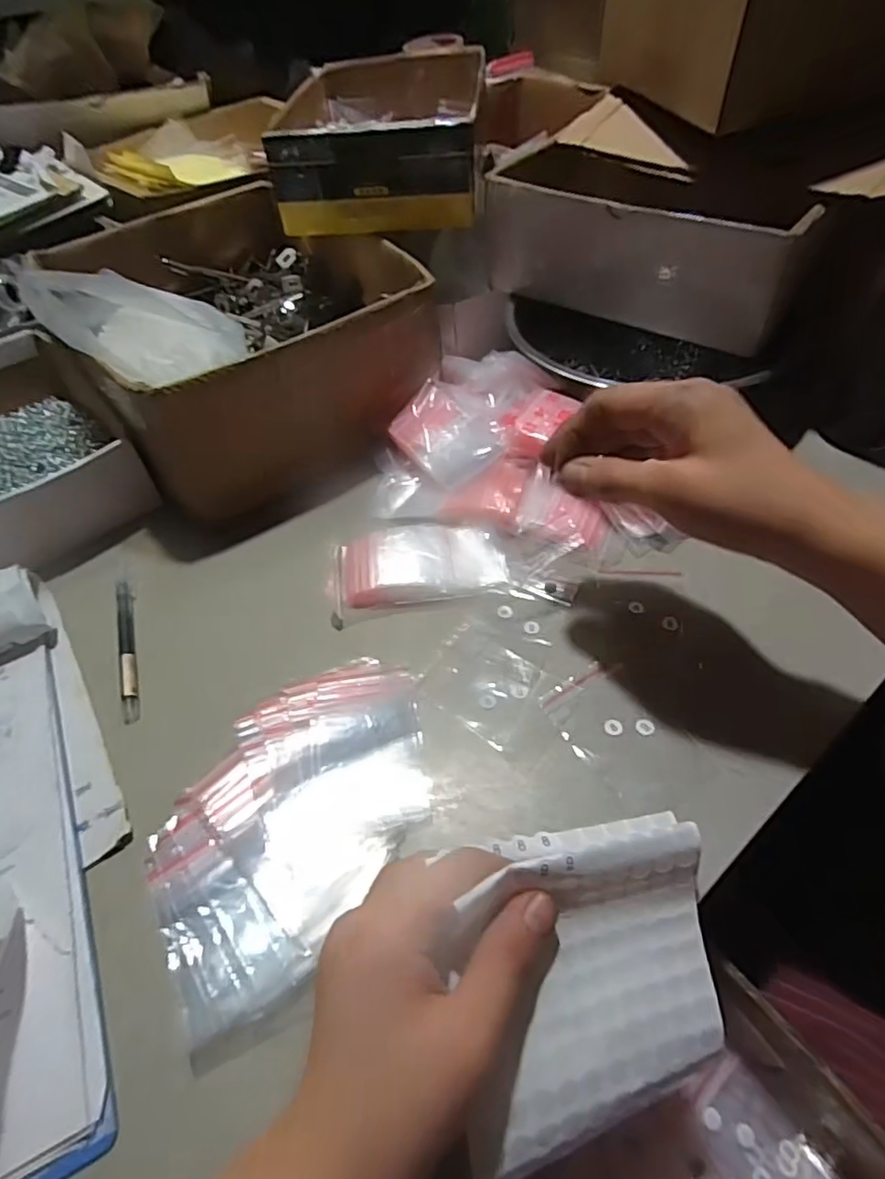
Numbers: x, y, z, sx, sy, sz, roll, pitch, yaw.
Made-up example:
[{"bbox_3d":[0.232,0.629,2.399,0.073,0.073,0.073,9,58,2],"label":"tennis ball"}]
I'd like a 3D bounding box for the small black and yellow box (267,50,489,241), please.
[{"bbox_3d":[-0.058,-0.440,0.586,0.177,0.065,0.257,-2,50,4],"label":"small black and yellow box"}]

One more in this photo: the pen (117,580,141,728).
[{"bbox_3d":[-0.211,0.037,0.408,0.011,0.006,0.115,-17,51,-9],"label":"pen"}]

